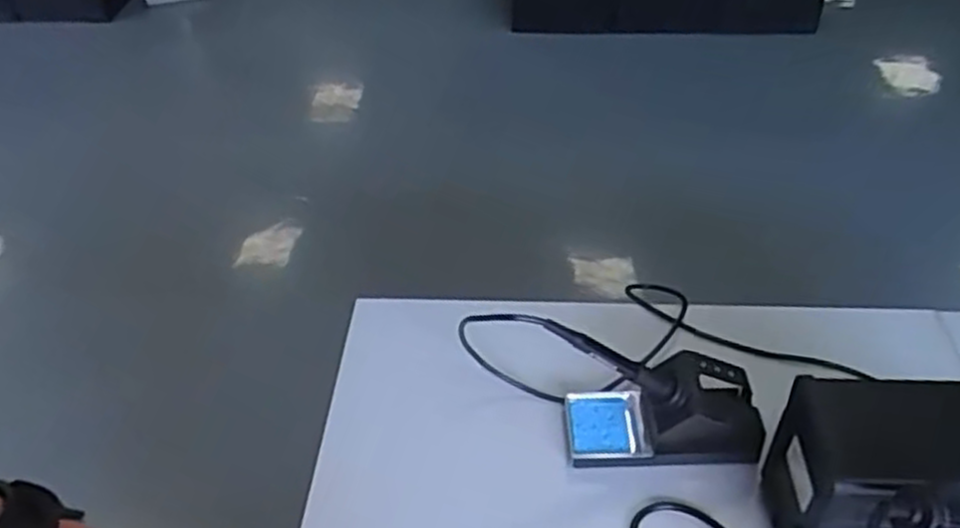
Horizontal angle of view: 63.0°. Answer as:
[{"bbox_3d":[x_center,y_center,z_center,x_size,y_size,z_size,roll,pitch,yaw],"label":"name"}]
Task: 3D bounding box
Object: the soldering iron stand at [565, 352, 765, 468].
[{"bbox_3d":[0.160,0.130,0.689,0.164,0.071,0.072,0,43,1],"label":"soldering iron stand"}]

